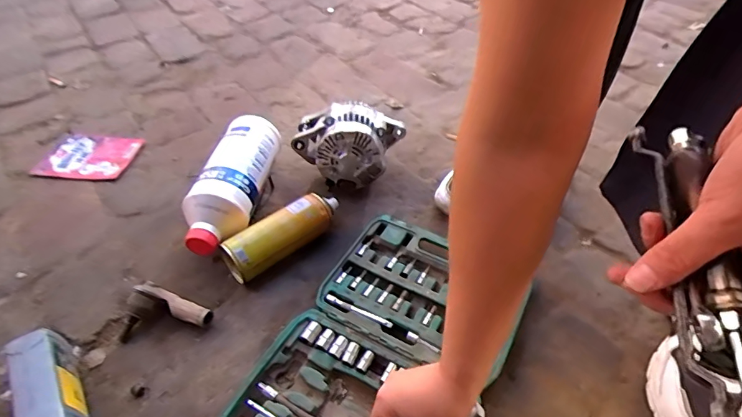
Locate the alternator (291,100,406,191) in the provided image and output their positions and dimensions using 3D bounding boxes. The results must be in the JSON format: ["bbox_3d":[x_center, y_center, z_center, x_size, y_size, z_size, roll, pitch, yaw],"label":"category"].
[{"bbox_3d":[-0.043,-0.111,0.791,0.172,0.119,0.133,17,48,18],"label":"alternator"}]

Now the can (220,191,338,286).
[{"bbox_3d":[-0.125,0.040,0.677,0.188,0.063,0.071,-27,50,-23],"label":"can"}]

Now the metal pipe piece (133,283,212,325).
[{"bbox_3d":[-0.263,0.128,0.612,0.108,0.031,0.023,20,49,20],"label":"metal pipe piece"}]

